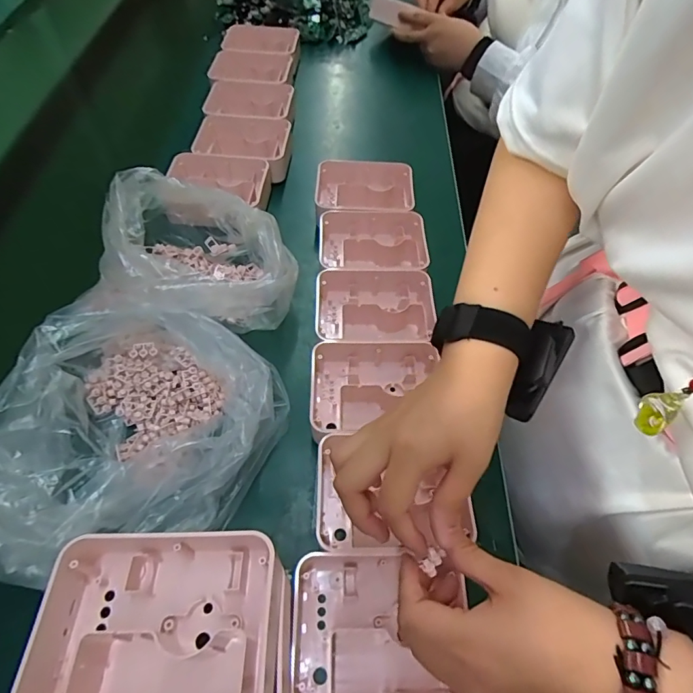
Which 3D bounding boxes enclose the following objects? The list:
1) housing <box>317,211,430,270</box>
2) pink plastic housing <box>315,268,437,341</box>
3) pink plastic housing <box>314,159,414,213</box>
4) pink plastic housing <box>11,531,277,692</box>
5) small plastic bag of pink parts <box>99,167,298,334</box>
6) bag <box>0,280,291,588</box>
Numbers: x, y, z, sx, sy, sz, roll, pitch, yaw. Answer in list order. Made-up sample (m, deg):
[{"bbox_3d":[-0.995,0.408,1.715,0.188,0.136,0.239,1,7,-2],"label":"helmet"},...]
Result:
[{"bbox_3d":[0.031,-0.122,0.554,0.129,0.034,0.093,-1,57,-3],"label":"housing"},{"bbox_3d":[0.032,-0.050,0.508,0.130,0.037,0.077,0,57,-3],"label":"pink plastic housing"},{"bbox_3d":[0.024,-0.206,0.609,0.131,0.037,0.104,-1,57,-3],"label":"pink plastic housing"},{"bbox_3d":[-0.111,0.161,0.256,0.131,0.037,0.100,2,57,-1],"label":"pink plastic housing"},{"bbox_3d":[-0.155,-0.103,0.484,0.173,0.087,0.189,-18,59,-14],"label":"small plastic bag of pink parts"},{"bbox_3d":[-0.182,0.074,0.386,0.212,0.087,0.241,16,58,8],"label":"bag"}]

